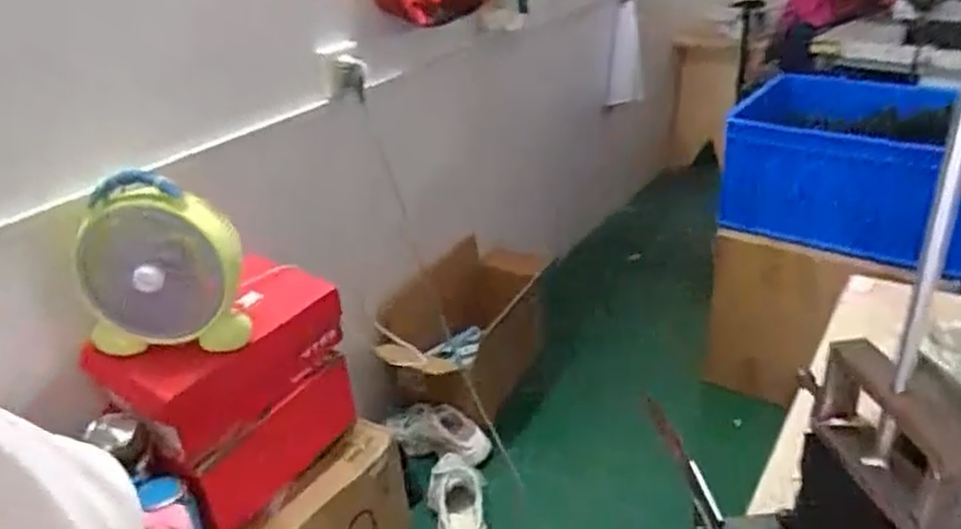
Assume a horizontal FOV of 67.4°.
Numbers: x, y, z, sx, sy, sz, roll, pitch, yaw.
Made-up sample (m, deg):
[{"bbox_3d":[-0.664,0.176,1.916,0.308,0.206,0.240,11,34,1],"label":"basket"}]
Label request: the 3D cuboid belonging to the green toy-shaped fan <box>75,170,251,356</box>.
[{"bbox_3d":[-0.454,0.007,1.008,0.209,0.242,0.089,3,29,14],"label":"green toy-shaped fan"}]

